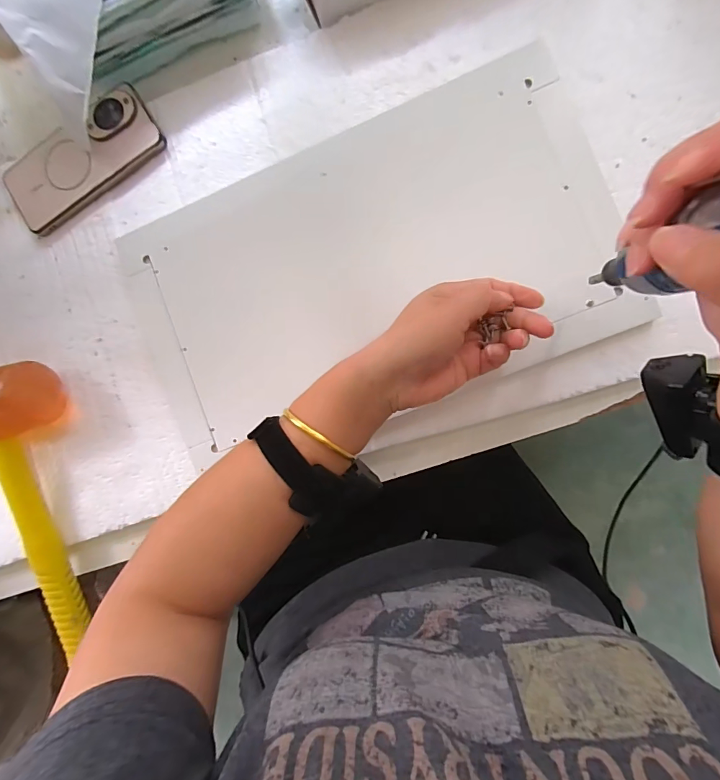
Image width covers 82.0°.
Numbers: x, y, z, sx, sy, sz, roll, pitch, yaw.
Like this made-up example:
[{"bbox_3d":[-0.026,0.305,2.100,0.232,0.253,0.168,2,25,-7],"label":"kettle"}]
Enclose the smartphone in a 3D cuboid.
[{"bbox_3d":[-0.277,-0.229,0.409,0.163,0.017,0.079,-32,87,6],"label":"smartphone"}]

